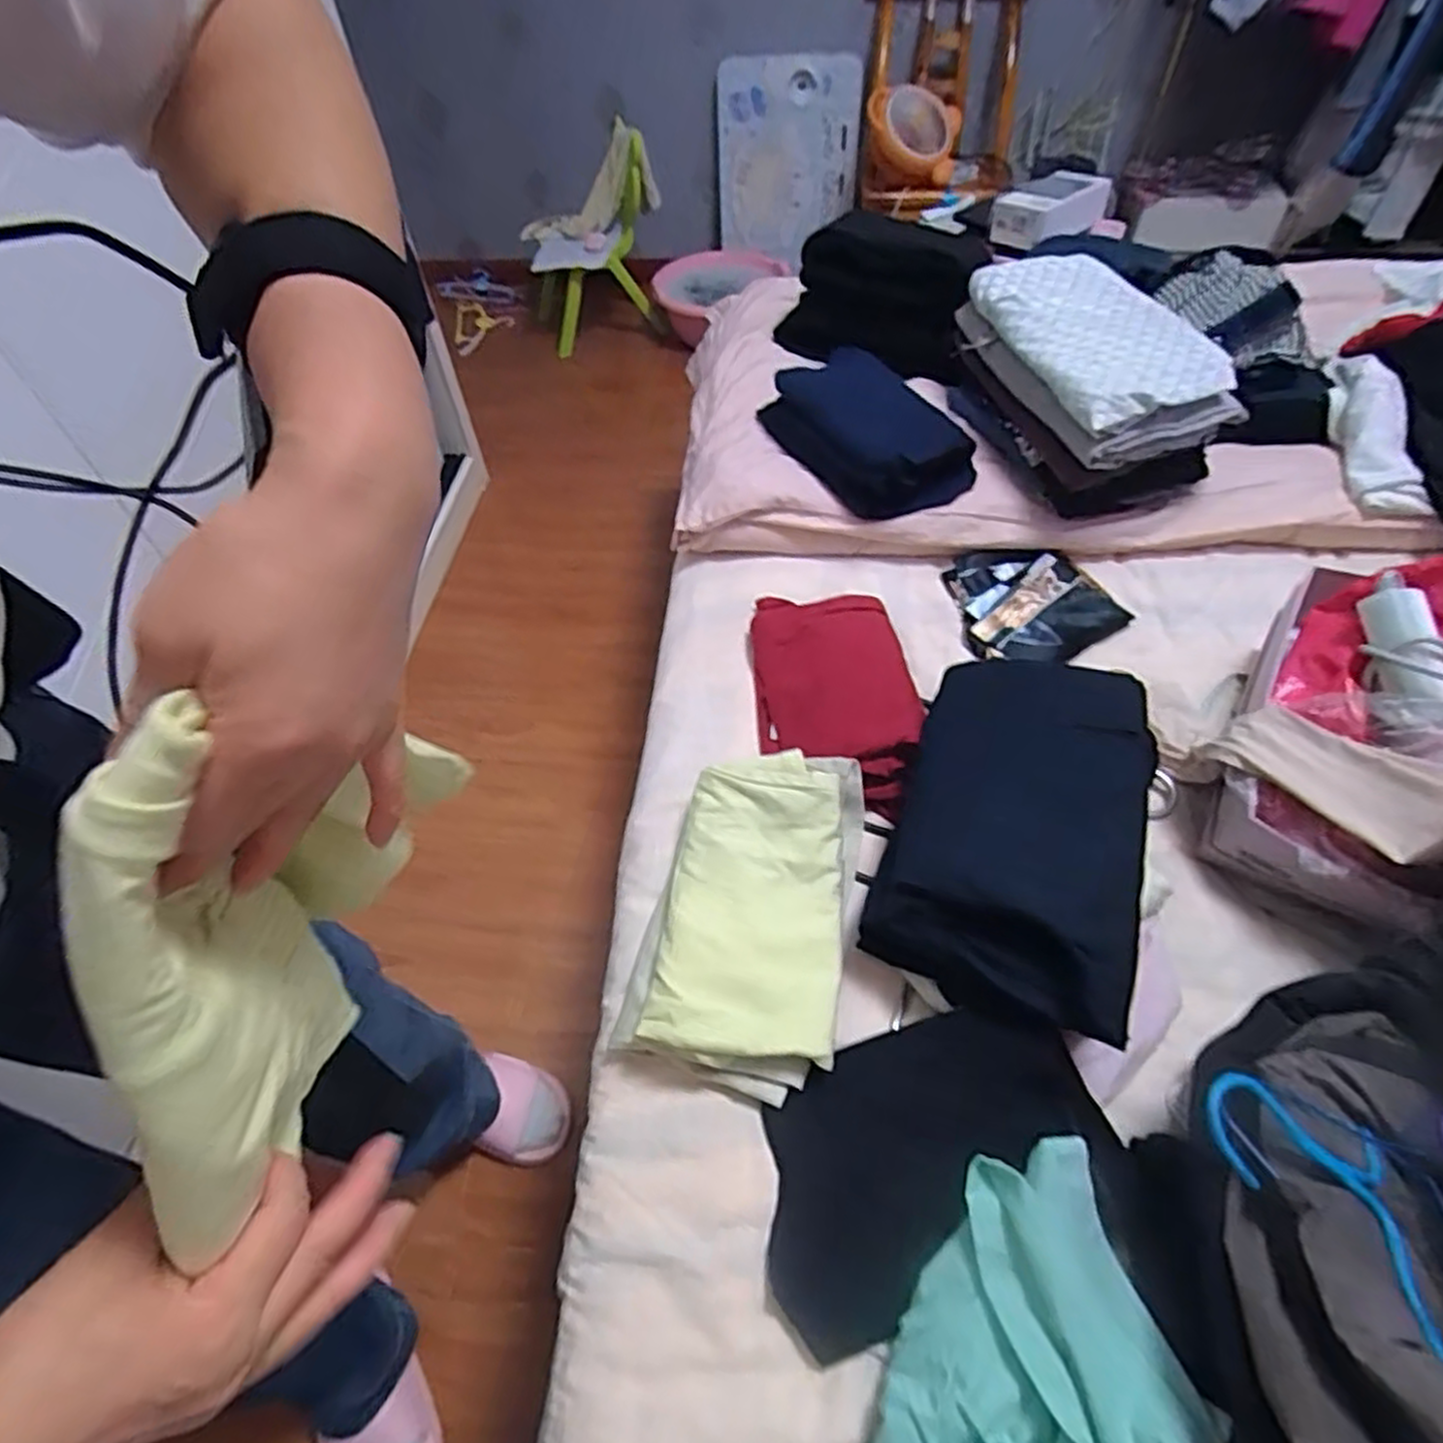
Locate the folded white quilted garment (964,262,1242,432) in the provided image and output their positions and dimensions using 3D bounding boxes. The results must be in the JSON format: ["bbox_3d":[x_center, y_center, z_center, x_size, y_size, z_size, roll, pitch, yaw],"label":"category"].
[{"bbox_3d":[0.443,-0.470,0.906,0.196,0.036,0.342,-7,52,-2],"label":"folded white quilted garment"}]

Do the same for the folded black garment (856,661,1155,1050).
[{"bbox_3d":[0.252,0.074,0.651,0.191,0.082,0.325,17,55,16],"label":"folded black garment"}]

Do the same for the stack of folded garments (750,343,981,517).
[{"bbox_3d":[0.184,-0.361,0.957,0.160,0.088,0.247,-32,57,-20],"label":"stack of folded garments"}]

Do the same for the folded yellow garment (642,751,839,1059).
[{"bbox_3d":[0.029,0.143,0.646,0.142,0.025,0.260,6,53,8],"label":"folded yellow garment"}]

